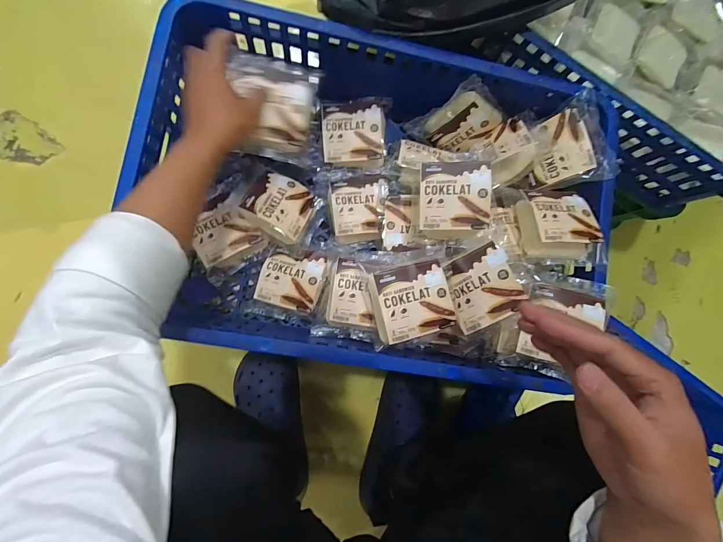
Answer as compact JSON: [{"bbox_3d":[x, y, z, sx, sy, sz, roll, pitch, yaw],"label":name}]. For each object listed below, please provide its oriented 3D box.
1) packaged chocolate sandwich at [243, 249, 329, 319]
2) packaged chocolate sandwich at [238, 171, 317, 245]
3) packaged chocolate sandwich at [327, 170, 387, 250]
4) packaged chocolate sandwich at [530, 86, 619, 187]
[{"bbox_3d":[-0.099,0.017,0.493,0.098,0.028,0.098,9,82,10],"label":"packaged chocolate sandwich"},{"bbox_3d":[-0.120,-0.092,0.496,0.100,0.044,0.095,33,55,-14],"label":"packaged chocolate sandwich"},{"bbox_3d":[-0.006,-0.099,0.522,0.086,0.029,0.127,-4,86,-8],"label":"packaged chocolate sandwich"},{"bbox_3d":[0.291,-0.182,0.473,0.106,0.025,0.122,-5,90,21],"label":"packaged chocolate sandwich"}]

